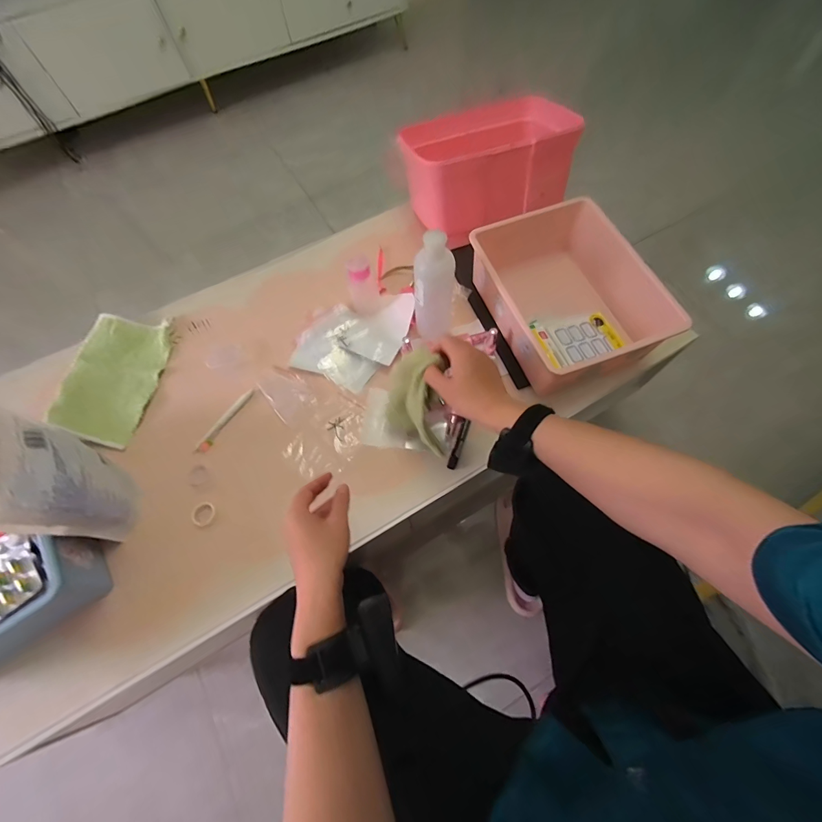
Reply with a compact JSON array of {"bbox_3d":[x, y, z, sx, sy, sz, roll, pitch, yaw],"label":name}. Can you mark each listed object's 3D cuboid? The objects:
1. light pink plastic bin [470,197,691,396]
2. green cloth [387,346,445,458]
[{"bbox_3d":[0.261,-0.192,0.652,0.230,0.137,0.297,-20,68,-7],"label":"light pink plastic bin"},{"bbox_3d":[0.003,-0.009,0.528,0.079,0.138,0.108,0,67,1],"label":"green cloth"}]

